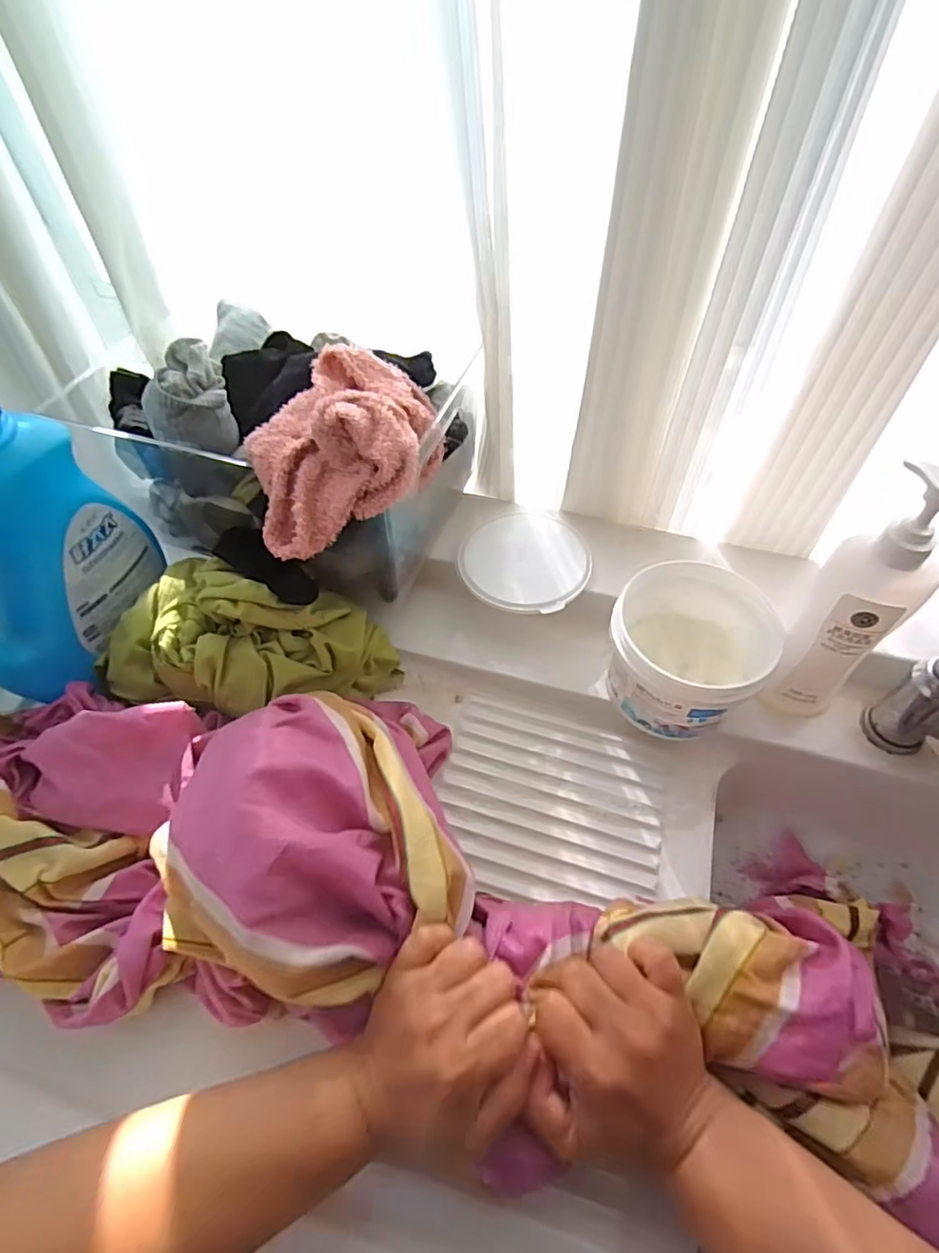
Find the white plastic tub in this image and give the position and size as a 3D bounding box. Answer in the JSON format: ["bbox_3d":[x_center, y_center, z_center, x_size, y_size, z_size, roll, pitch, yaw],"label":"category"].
[{"bbox_3d":[0.180,0.028,0.520,0.115,0.108,0.125,-1,55,1],"label":"white plastic tub"}]

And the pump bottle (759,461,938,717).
[{"bbox_3d":[0.281,-0.010,0.451,0.061,0.225,0.049,38,64,24],"label":"pump bottle"}]

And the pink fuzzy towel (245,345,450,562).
[{"bbox_3d":[-0.090,-0.137,0.471,0.146,0.097,0.165,-10,55,-5],"label":"pink fuzzy towel"}]

